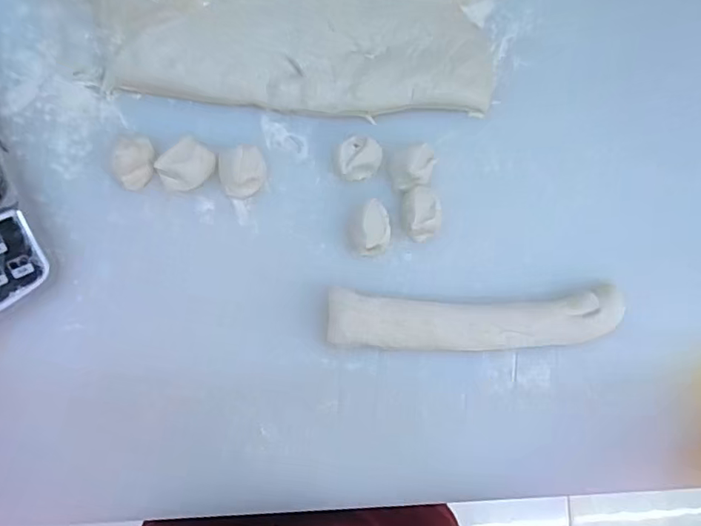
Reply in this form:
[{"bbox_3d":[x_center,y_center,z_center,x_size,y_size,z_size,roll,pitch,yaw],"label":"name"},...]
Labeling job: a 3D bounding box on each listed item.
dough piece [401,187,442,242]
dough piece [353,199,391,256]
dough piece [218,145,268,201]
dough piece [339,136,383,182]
[{"bbox_3d":[0.061,-0.042,0.435,0.030,0.021,0.044,-1,82,-9],"label":"dough piece"},{"bbox_3d":[0.017,-0.028,0.429,0.029,0.021,0.042,-2,82,-9],"label":"dough piece"},{"bbox_3d":[-0.087,-0.074,0.425,0.037,0.023,0.038,-2,82,-9],"label":"dough piece"},{"bbox_3d":[0.009,-0.087,0.438,0.037,0.022,0.032,2,82,-8],"label":"dough piece"}]

